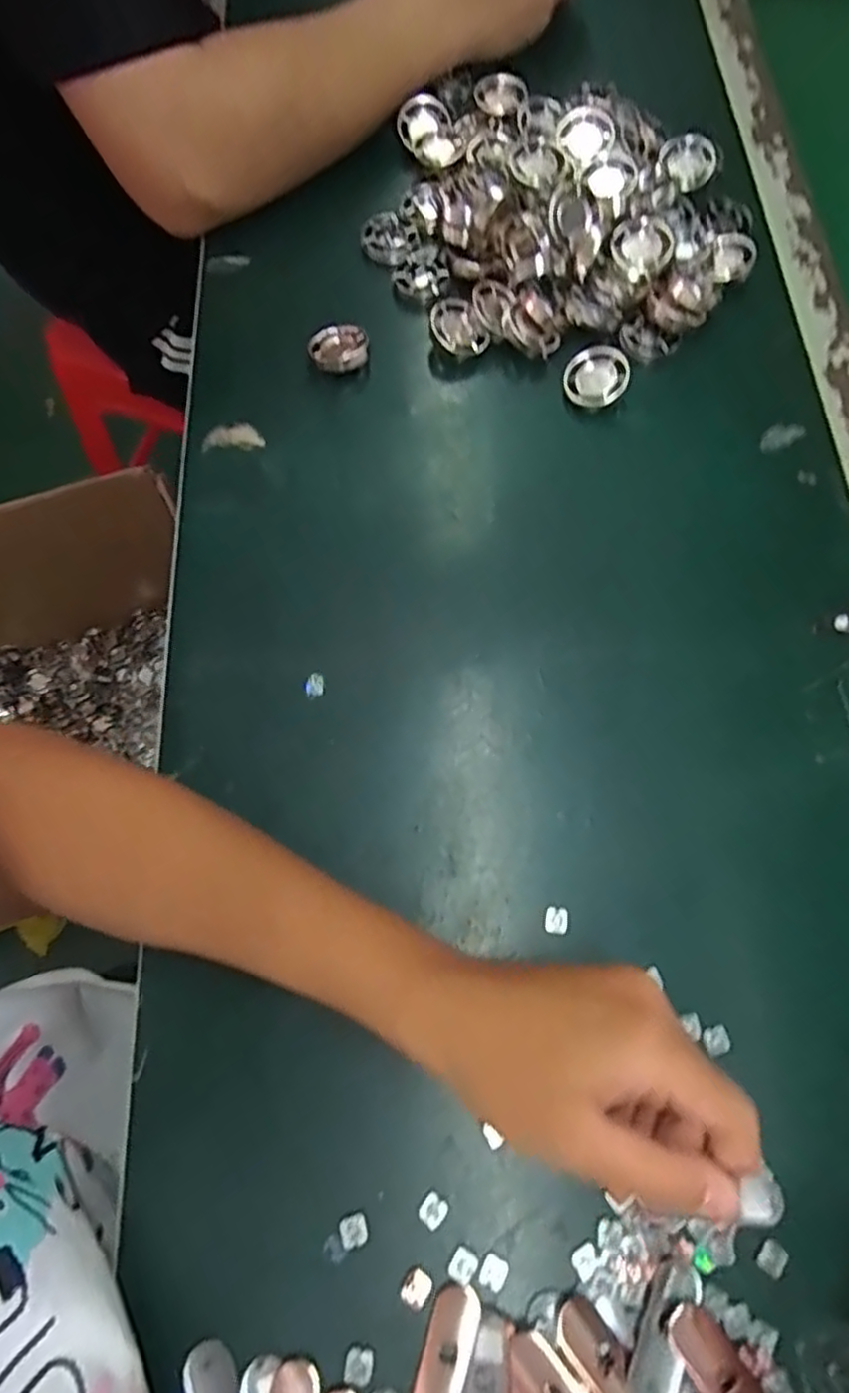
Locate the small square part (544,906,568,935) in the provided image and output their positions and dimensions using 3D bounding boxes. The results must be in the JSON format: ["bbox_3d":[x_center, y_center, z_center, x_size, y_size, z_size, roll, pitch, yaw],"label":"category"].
[{"bbox_3d":[0.062,0.106,0.331,0.010,0.004,0.012,9,69,2],"label":"small square part"}]

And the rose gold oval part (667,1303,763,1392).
[{"bbox_3d":[0.115,0.264,0.272,0.020,0.004,0.050,-33,74,-12],"label":"rose gold oval part"}]

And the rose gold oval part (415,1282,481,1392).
[{"bbox_3d":[0.009,0.263,0.275,0.019,0.004,0.051,18,71,5],"label":"rose gold oval part"}]

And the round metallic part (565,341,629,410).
[{"bbox_3d":[0.107,-0.200,0.437,0.036,0.020,0.040,10,70,3],"label":"round metallic part"}]

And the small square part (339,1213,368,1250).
[{"bbox_3d":[-0.029,0.222,0.290,0.011,0.004,0.012,-12,70,-6],"label":"small square part"}]

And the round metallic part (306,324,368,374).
[{"bbox_3d":[-0.054,-0.221,0.447,0.037,0.010,0.034,0,70,-1],"label":"round metallic part"}]

